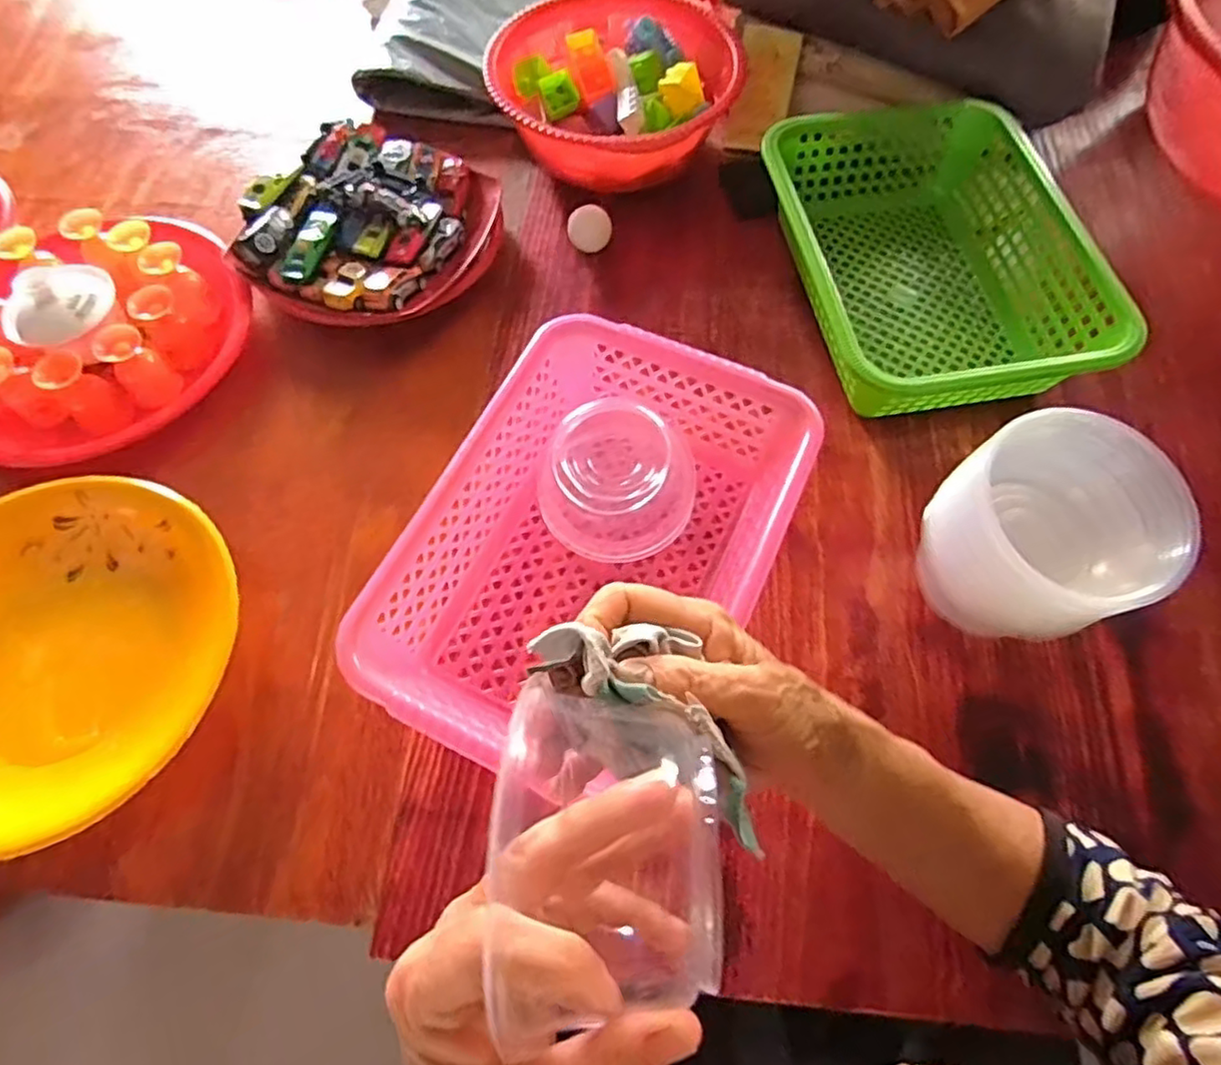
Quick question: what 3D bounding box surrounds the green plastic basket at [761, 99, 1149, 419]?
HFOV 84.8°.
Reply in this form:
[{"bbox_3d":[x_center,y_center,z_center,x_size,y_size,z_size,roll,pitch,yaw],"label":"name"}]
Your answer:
[{"bbox_3d":[0.254,-0.226,0.558,0.216,0.085,0.288,-8,64,-3],"label":"green plastic basket"}]

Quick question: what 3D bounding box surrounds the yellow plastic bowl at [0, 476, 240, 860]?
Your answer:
[{"bbox_3d":[-0.367,0.079,0.444,0.235,0.041,0.236,0,64,1],"label":"yellow plastic bowl"}]

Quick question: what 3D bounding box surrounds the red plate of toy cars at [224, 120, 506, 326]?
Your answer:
[{"bbox_3d":[-0.211,-0.270,0.596,0.186,0.072,0.199,0,64,1],"label":"red plate of toy cars"}]

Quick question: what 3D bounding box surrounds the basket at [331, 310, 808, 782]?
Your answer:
[{"bbox_3d":[-0.007,0.009,0.455,0.210,0.078,0.299,23,66,11],"label":"basket"}]

